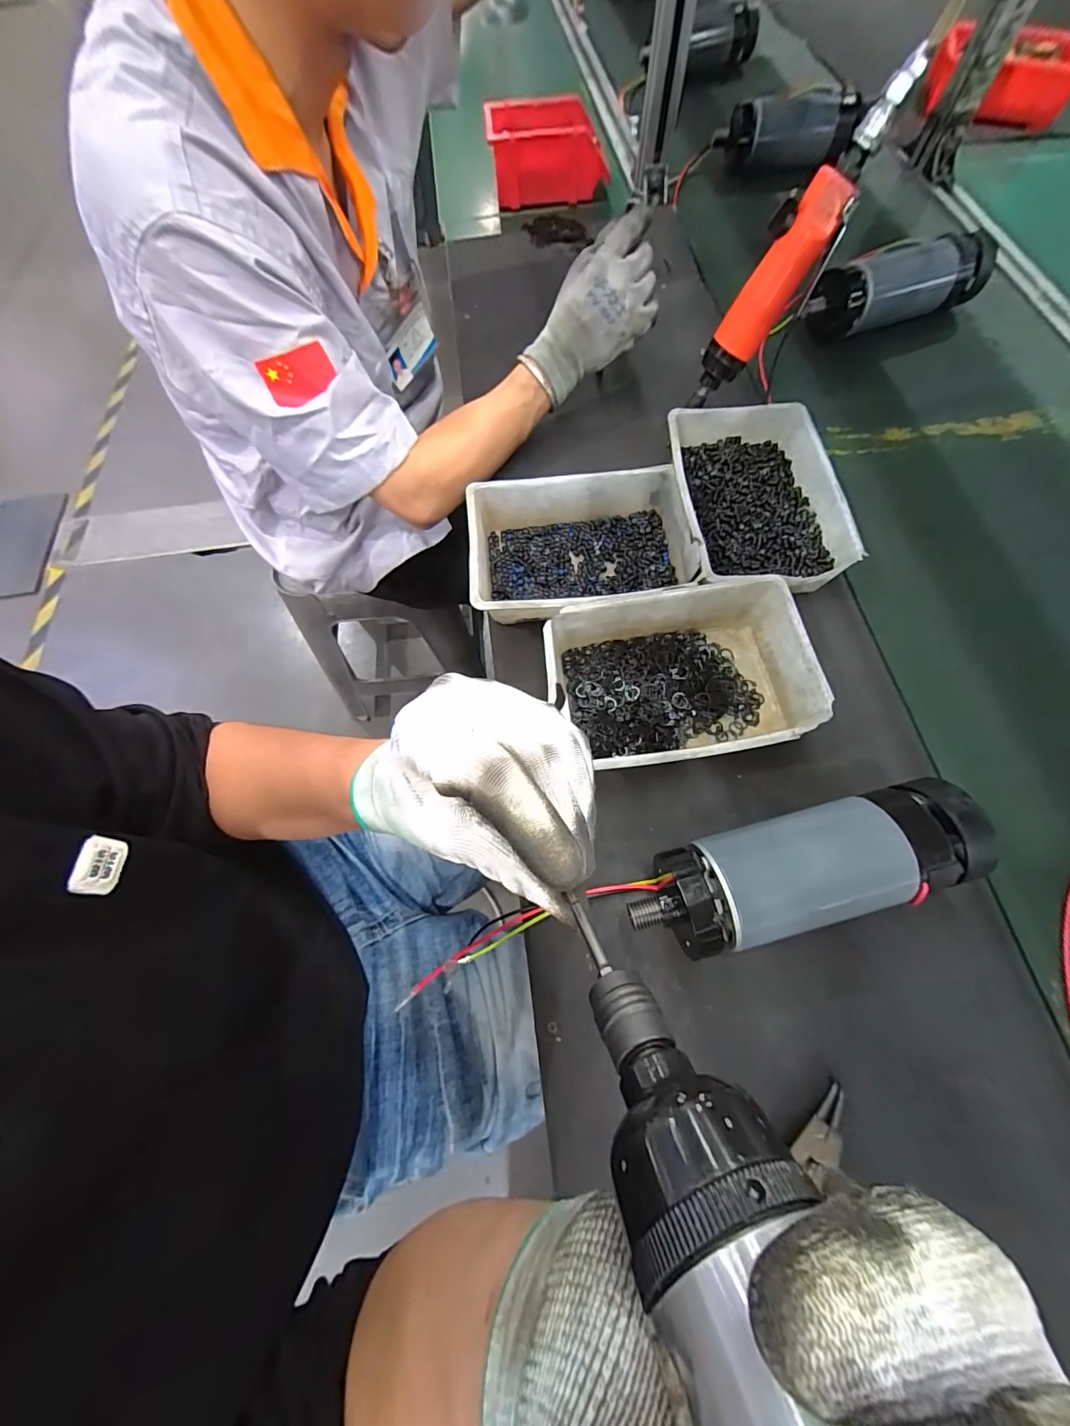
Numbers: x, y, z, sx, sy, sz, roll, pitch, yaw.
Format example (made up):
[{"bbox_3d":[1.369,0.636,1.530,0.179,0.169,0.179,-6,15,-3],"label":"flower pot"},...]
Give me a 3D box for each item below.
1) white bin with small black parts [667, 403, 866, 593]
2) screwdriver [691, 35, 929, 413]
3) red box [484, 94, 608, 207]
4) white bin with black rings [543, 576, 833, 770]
[{"bbox_3d":[0.212,-0.205,0.465,0.151,0.054,0.208,-3,68,-1],"label":"white bin with small black parts"},{"bbox_3d":[0.214,-0.380,0.405,0.048,0.226,0.035,-10,65,-31],"label":"screwdriver"},{"bbox_3d":[0.017,-0.855,0.722,0.181,0.083,0.123,1,68,1],"label":"red box"},{"bbox_3d":[0.117,-0.027,0.392,0.199,0.055,0.141,-9,67,-4],"label":"white bin with black rings"}]

